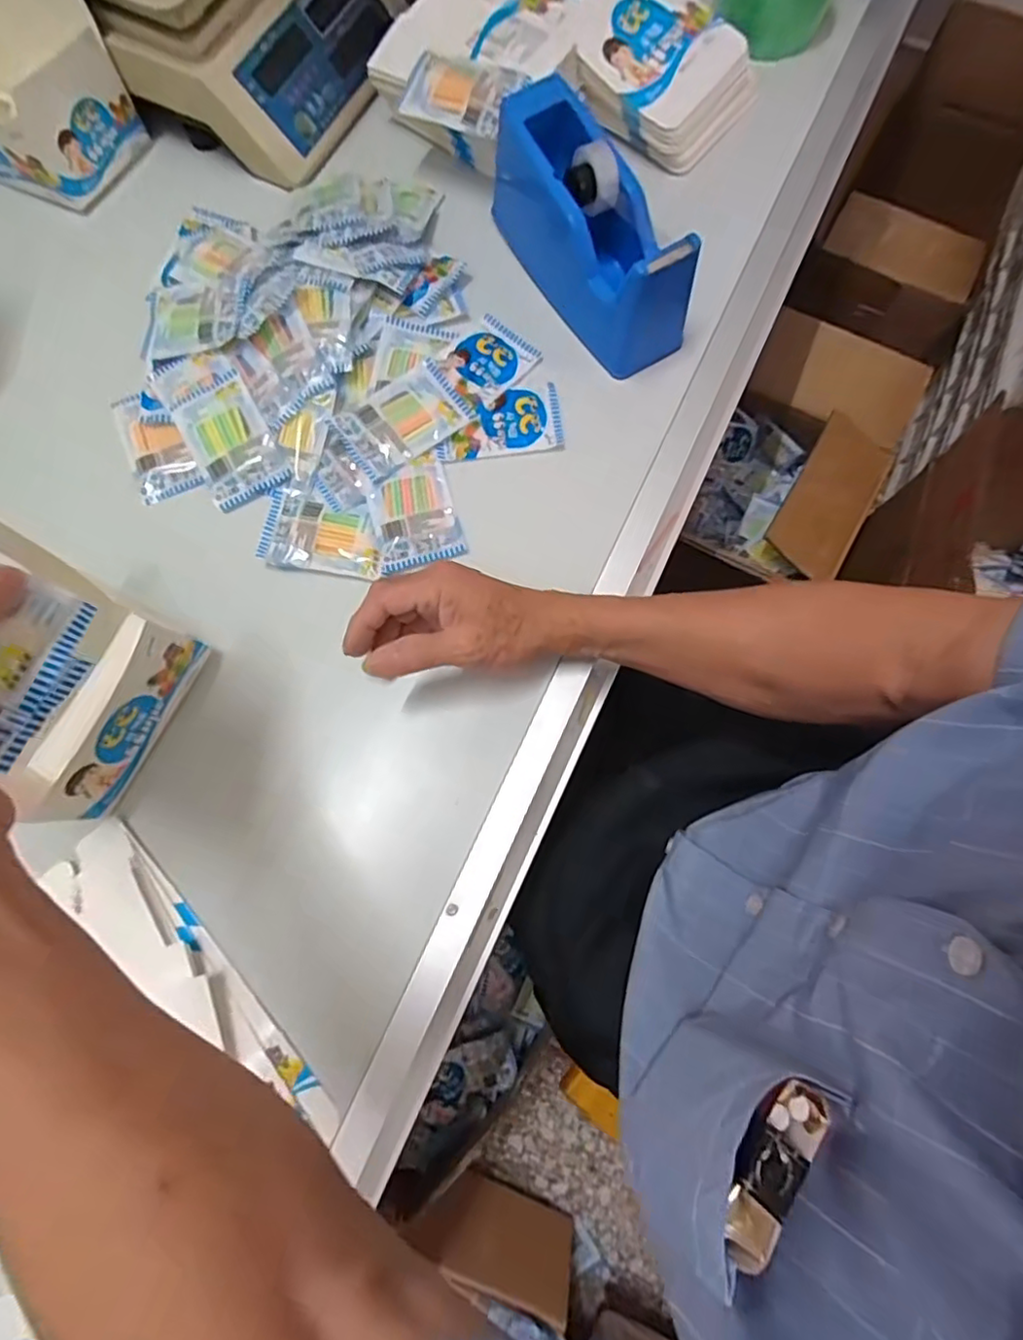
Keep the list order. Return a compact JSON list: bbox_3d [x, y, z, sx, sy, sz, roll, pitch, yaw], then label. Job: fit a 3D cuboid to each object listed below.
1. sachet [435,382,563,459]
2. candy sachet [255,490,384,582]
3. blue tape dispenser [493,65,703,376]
[{"bbox_3d":[-0.011,-0.199,0.492,0.099,0.009,0.059,-8,77,-1],"label":"sachet"},{"bbox_3d":[-0.143,-0.105,0.469,0.093,0.010,0.062,9,77,3],"label":"candy sachet"},{"bbox_3d":[0.062,-0.340,0.483,0.068,0.104,0.193,-29,78,-6],"label":"blue tape dispenser"}]

